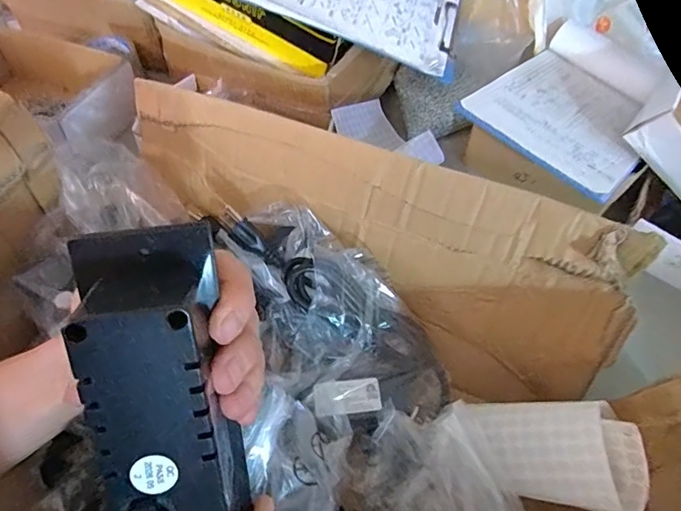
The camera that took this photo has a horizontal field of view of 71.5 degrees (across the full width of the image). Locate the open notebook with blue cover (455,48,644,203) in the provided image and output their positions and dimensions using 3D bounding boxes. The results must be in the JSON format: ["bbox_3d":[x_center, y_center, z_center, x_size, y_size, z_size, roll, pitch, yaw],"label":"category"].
[{"bbox_3d":[0.311,-0.192,0.644,0.210,0.009,0.269,41,55,17],"label":"open notebook with blue cover"}]

